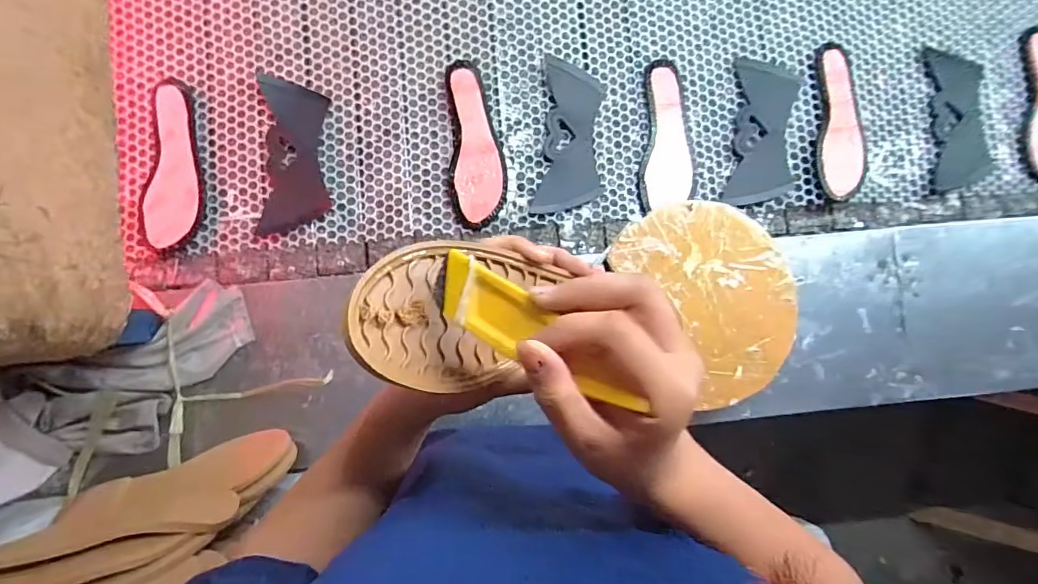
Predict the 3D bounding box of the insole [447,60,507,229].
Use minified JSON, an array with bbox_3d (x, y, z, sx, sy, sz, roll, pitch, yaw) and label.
[{"bbox_3d":[-0.058,-0.206,0.673,0.073,0.015,0.228,-2,88,-3],"label":"insole"}]

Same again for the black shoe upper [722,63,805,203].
[{"bbox_3d":[0.352,-0.228,0.702,0.088,0.010,0.212,7,87,-3],"label":"black shoe upper"}]

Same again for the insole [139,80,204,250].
[{"bbox_3d":[-0.457,-0.169,0.648,0.074,0.014,0.219,5,87,-3],"label":"insole"}]

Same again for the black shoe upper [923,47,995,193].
[{"bbox_3d":[0.661,-0.258,0.730,0.094,0.013,0.210,-5,88,-3],"label":"black shoe upper"}]

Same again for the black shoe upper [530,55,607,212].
[{"bbox_3d":[0.074,-0.218,0.684,0.090,0.010,0.219,6,87,-3],"label":"black shoe upper"}]

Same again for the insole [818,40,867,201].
[{"bbox_3d":[0.467,-0.241,0.700,0.078,0.022,0.236,5,80,-5],"label":"insole"}]

